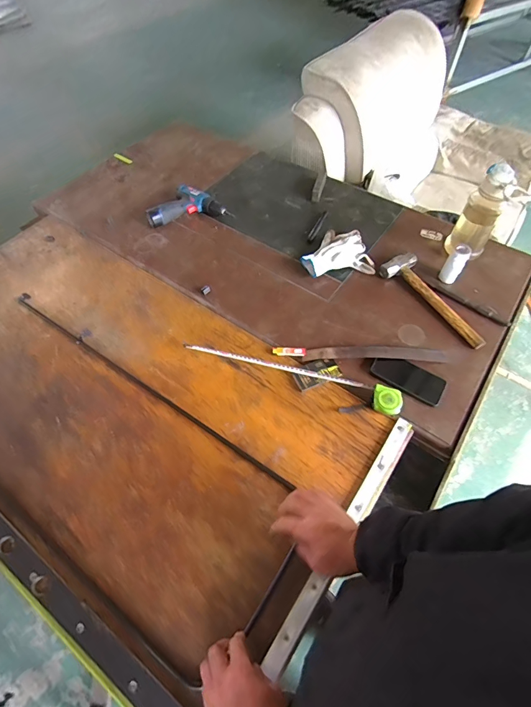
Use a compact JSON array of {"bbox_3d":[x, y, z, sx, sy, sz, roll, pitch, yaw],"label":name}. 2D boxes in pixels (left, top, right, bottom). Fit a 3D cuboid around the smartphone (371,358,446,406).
[{"bbox_3d":[0.321,0.049,0.835,0.156,0.012,0.077,34,65,9],"label":"smartphone"}]

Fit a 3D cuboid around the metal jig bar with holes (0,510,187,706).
[{"bbox_3d":[-0.435,0.348,0.649,0.849,0.014,0.053,30,61,18],"label":"metal jig bar with holes"}]

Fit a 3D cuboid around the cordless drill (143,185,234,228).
[{"bbox_3d":[-0.224,-0.414,1.118,0.204,0.049,0.177,27,60,16],"label":"cordless drill"}]

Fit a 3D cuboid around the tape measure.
[{"bbox_3d":[0.055,0.034,0.833,0.488,0.039,0.057,19,58,12],"label":"tape measure"}]

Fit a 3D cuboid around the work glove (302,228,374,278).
[{"bbox_3d":[0.192,-0.277,1.032,0.188,0.044,0.149,-6,57,-4],"label":"work glove"}]

